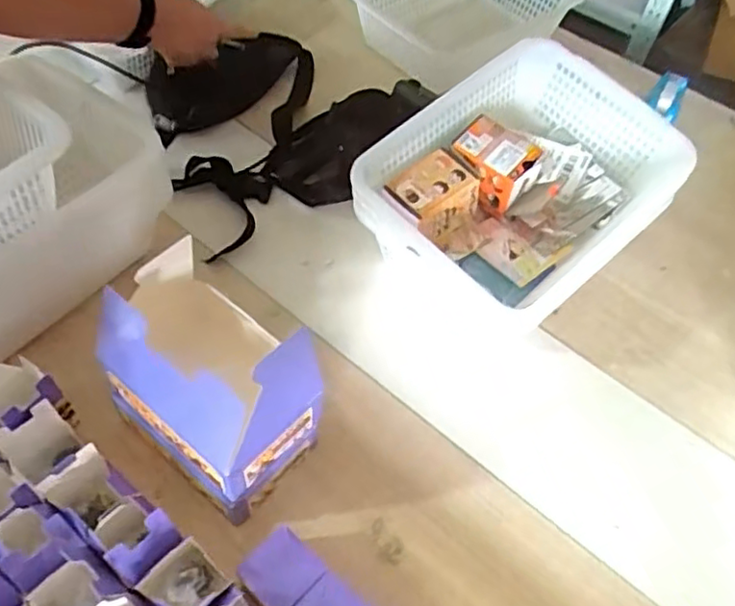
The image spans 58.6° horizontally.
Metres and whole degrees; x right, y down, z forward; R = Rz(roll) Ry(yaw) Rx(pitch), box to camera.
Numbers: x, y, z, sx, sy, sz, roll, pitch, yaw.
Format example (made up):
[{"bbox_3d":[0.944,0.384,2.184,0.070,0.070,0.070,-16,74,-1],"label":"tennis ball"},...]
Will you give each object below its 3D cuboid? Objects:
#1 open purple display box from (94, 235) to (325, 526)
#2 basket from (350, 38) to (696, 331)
[{"bbox_3d":[-0.152,0.077,0.628,0.190,0.197,0.126,36,58,19],"label":"open purple display box"},{"bbox_3d":[0.191,-0.145,0.777,0.351,0.129,0.266,-36,64,-25],"label":"basket"}]

